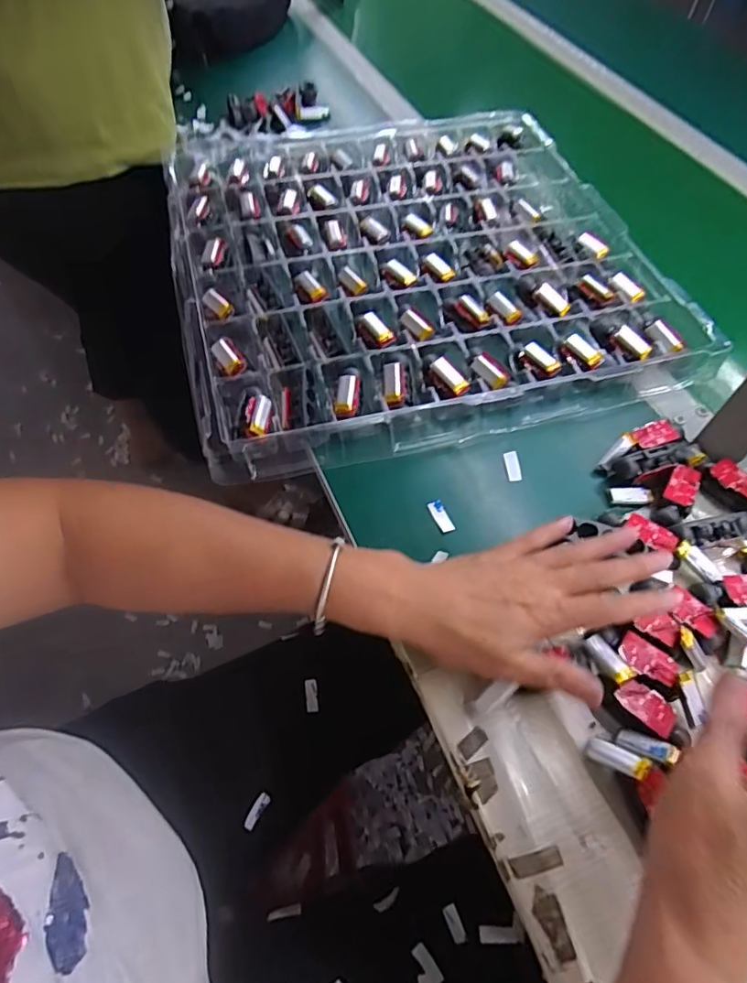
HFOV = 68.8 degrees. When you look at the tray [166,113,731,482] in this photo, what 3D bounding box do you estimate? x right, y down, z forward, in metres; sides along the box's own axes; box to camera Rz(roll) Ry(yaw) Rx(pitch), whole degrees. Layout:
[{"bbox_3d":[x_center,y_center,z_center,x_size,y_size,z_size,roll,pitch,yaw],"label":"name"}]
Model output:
[{"bbox_3d":[0.035,-0.250,0.566,0.463,0.035,0.477,-14,62,-9],"label":"tray"}]

